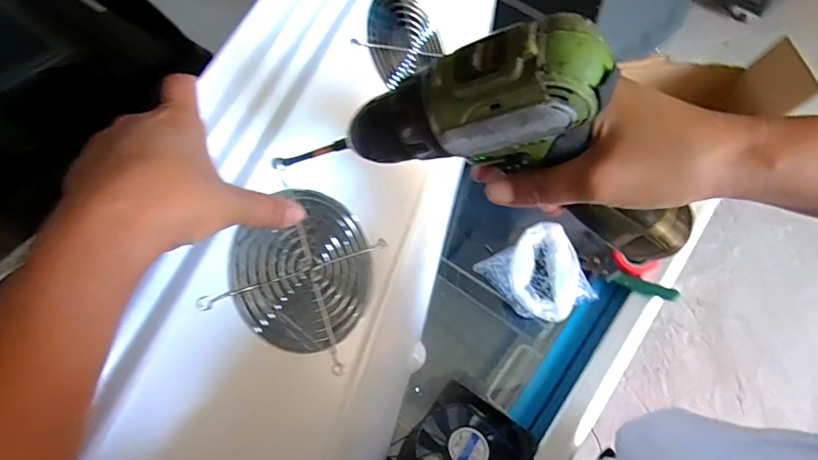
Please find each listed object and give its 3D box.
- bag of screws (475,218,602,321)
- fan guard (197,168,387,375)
[{"bbox_3d":[0.183,0.063,0.662,0.123,0.053,0.124,-26,61,-11],"label":"bag of screws"},{"bbox_3d":[-0.069,0.028,0.335,0.005,0.111,0.104,-11,50,47],"label":"fan guard"}]

